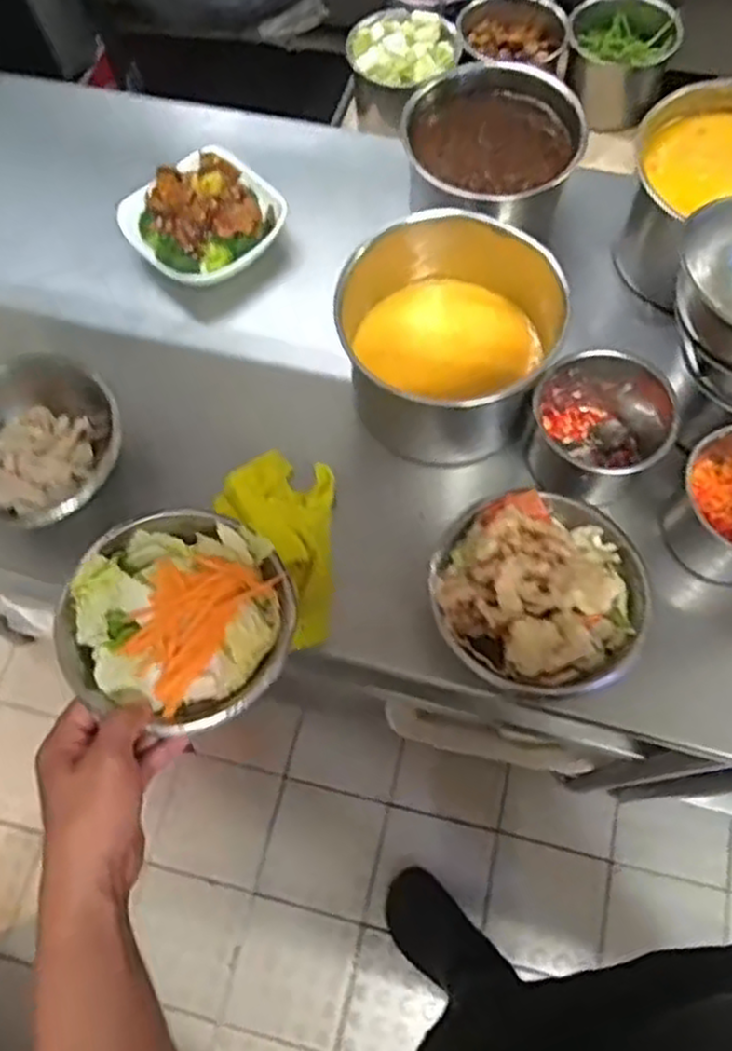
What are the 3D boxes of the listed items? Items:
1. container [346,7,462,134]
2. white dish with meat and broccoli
[{"bbox_3d":[0.046,-0.588,0.967,0.127,0.089,0.131,-1,68,2],"label":"container"},{"bbox_3d":[-0.173,-0.331,0.788,0.139,0.067,0.142,39,74,16],"label":"white dish with meat and broccoli"}]

